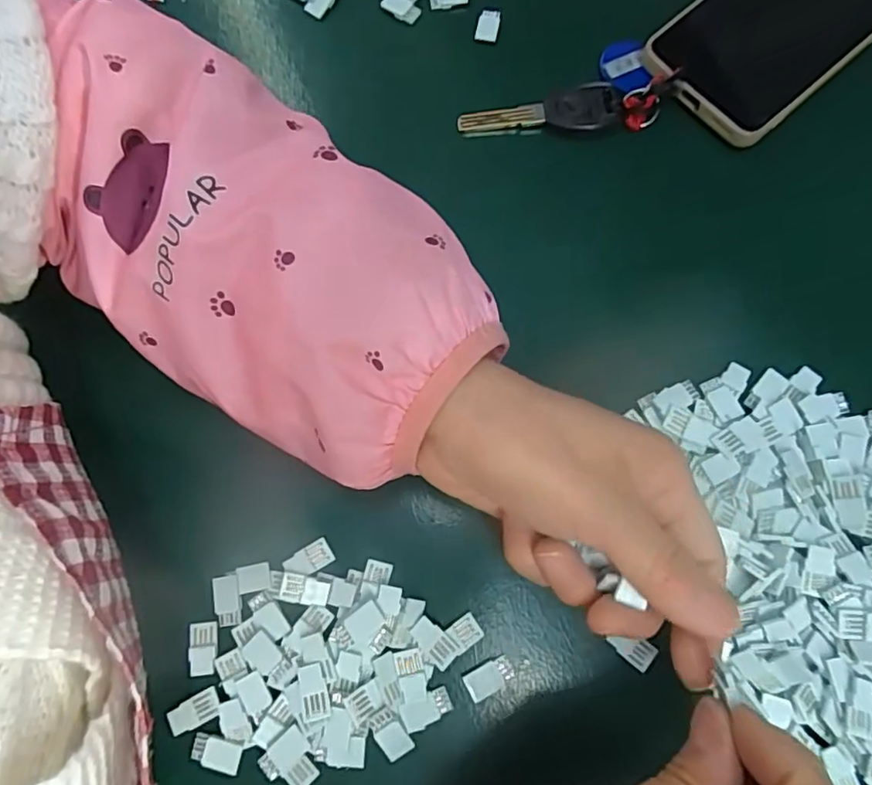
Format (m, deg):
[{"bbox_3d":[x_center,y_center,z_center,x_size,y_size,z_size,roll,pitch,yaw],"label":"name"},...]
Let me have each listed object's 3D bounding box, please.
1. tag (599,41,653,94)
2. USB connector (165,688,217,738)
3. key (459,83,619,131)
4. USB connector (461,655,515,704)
[{"bbox_3d":[0.102,-0.175,0.312,0.023,0.007,0.027,-23,89,-1],"label":"tag"},{"bbox_3d":[-0.101,0.134,0.241,0.022,0.004,0.012,-27,76,-5],"label":"USB connector"},{"bbox_3d":[0.054,-0.146,0.304,0.081,0.007,0.024,-8,75,0],"label":"key"},{"bbox_3d":[0.022,0.120,0.242,0.020,0.004,0.013,-25,76,-5],"label":"USB connector"}]

